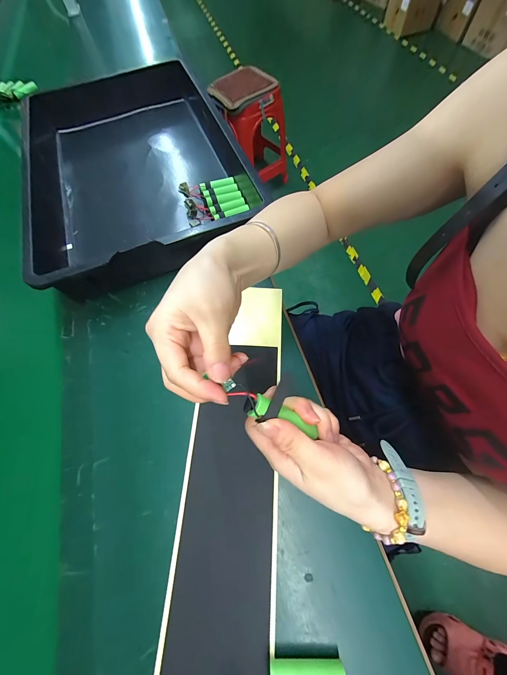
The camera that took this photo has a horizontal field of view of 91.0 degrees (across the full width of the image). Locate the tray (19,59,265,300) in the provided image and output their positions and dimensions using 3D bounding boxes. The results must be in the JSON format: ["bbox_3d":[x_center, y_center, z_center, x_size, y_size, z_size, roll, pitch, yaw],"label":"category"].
[{"bbox_3d":[-0.235,-0.329,0.477,0.399,0.089,0.533,-21,68,-3],"label":"tray"}]

